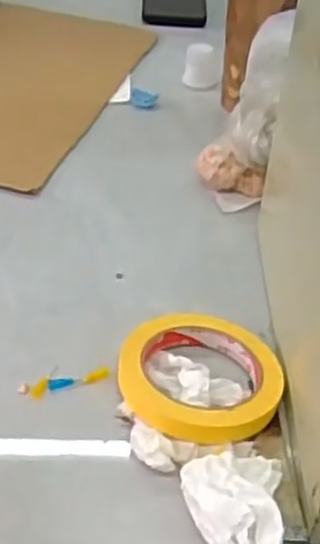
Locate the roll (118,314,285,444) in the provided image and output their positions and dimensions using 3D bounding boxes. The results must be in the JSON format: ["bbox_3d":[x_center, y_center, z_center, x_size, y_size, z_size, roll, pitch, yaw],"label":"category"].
[{"bbox_3d":[0.027,0.071,0.515,0.106,0.025,0.100,1,44,-1],"label":"roll"}]

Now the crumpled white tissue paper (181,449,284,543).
[{"bbox_3d":[0.042,0.137,0.436,0.059,0.034,0.091,1,44,-2],"label":"crumpled white tissue paper"}]

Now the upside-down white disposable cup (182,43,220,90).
[{"bbox_3d":[0.045,-0.219,0.824,0.037,0.037,0.033,2,44,0],"label":"upside-down white disposable cup"}]

